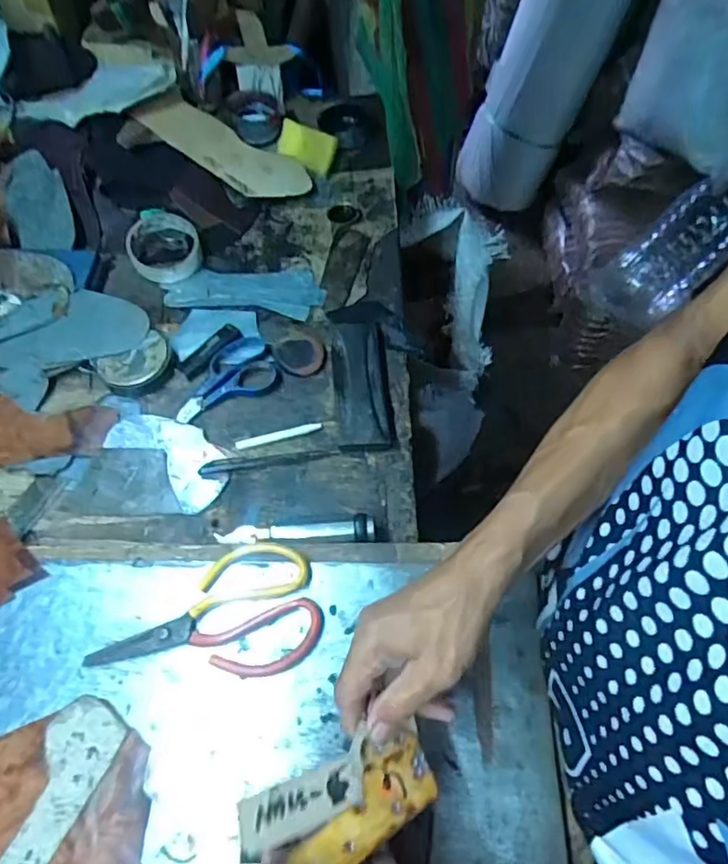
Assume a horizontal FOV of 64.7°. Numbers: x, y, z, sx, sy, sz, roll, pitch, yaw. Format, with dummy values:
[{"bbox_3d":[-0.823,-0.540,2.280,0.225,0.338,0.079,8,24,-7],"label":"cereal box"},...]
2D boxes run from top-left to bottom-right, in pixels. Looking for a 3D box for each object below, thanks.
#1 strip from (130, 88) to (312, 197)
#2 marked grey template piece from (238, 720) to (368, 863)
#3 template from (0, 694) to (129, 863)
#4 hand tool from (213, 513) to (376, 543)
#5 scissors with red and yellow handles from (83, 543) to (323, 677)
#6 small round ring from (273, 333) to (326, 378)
[{"bbox_3d":[-0.186,-0.386,0.771,0.235,0.022,0.103,29,57,0],"label":"strip"},{"bbox_3d":[-0.034,0.216,0.340,0.083,0.006,0.031,-16,76,-28],"label":"marked grey template piece"},{"bbox_3d":[-0.243,0.290,0.392,0.053,0.004,0.207,23,62,14],"label":"template"},{"bbox_3d":[-0.061,0.088,0.505,0.139,0.023,0.021,0,59,1],"label":"hand tool"},{"bbox_3d":[-0.126,0.143,0.468,0.182,0.019,0.099,-1,59,1],"label":"scissors with red and yellow handles"},{"bbox_3d":[-0.069,-0.083,0.615,0.054,0.007,0.054,0,59,1],"label":"small round ring"}]

